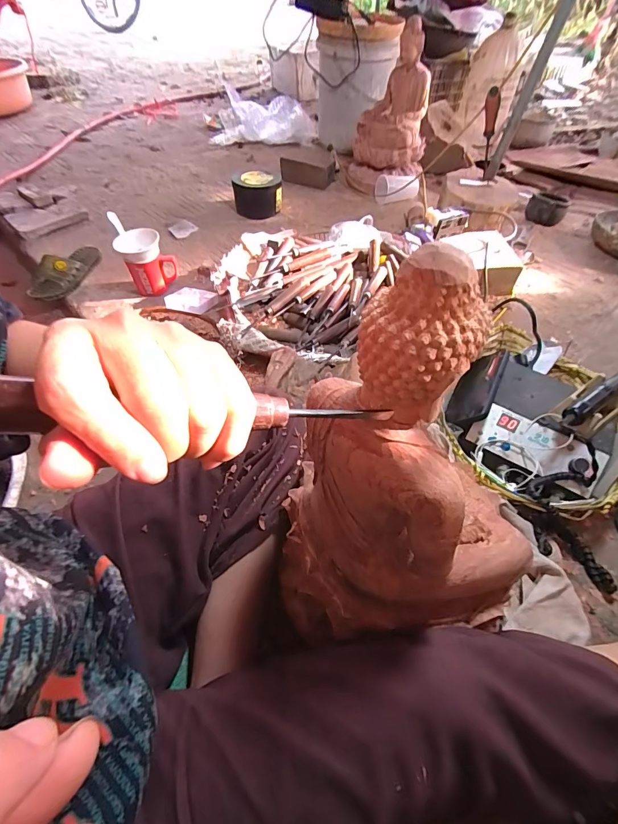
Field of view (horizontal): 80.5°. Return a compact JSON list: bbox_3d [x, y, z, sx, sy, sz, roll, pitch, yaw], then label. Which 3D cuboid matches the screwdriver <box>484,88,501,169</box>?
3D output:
[{"bbox_3d":[0.451,-0.703,0.916,0.027,0.217,0.024,35,91,24],"label":"screwdriver"}]

